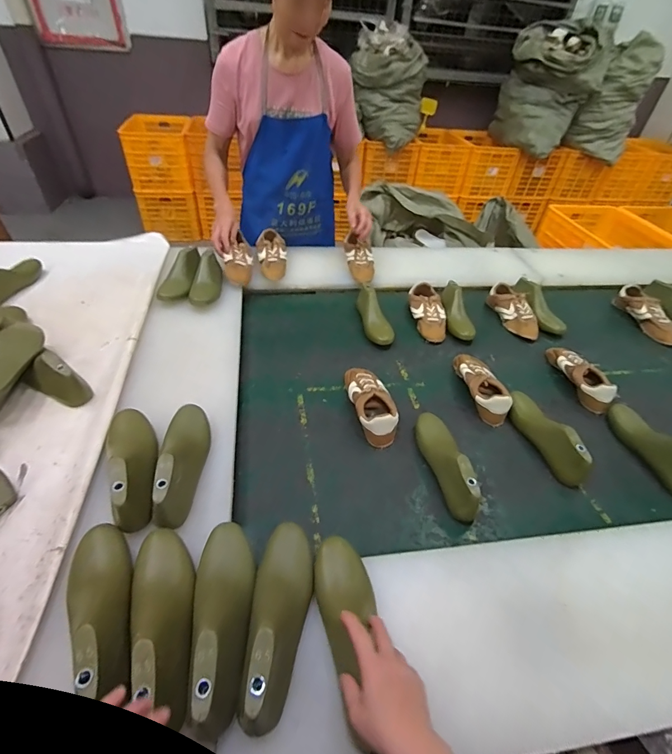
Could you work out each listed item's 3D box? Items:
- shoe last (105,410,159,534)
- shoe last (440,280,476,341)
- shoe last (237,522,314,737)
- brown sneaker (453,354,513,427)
[{"bbox_3d":[-0.351,0.130,0.646,0.081,0.074,0.244,-15,47,-21],"label":"shoe last"},{"bbox_3d":[0.360,-0.199,1.149,0.076,0.077,0.226,4,41,0],"label":"shoe last"},{"bbox_3d":[-0.070,0.295,0.494,0.077,0.074,0.238,2,43,-4],"label":"shoe last"},{"bbox_3d":[0.352,0.013,0.934,0.086,0.072,0.210,0,42,-5],"label":"brown sneaker"}]

